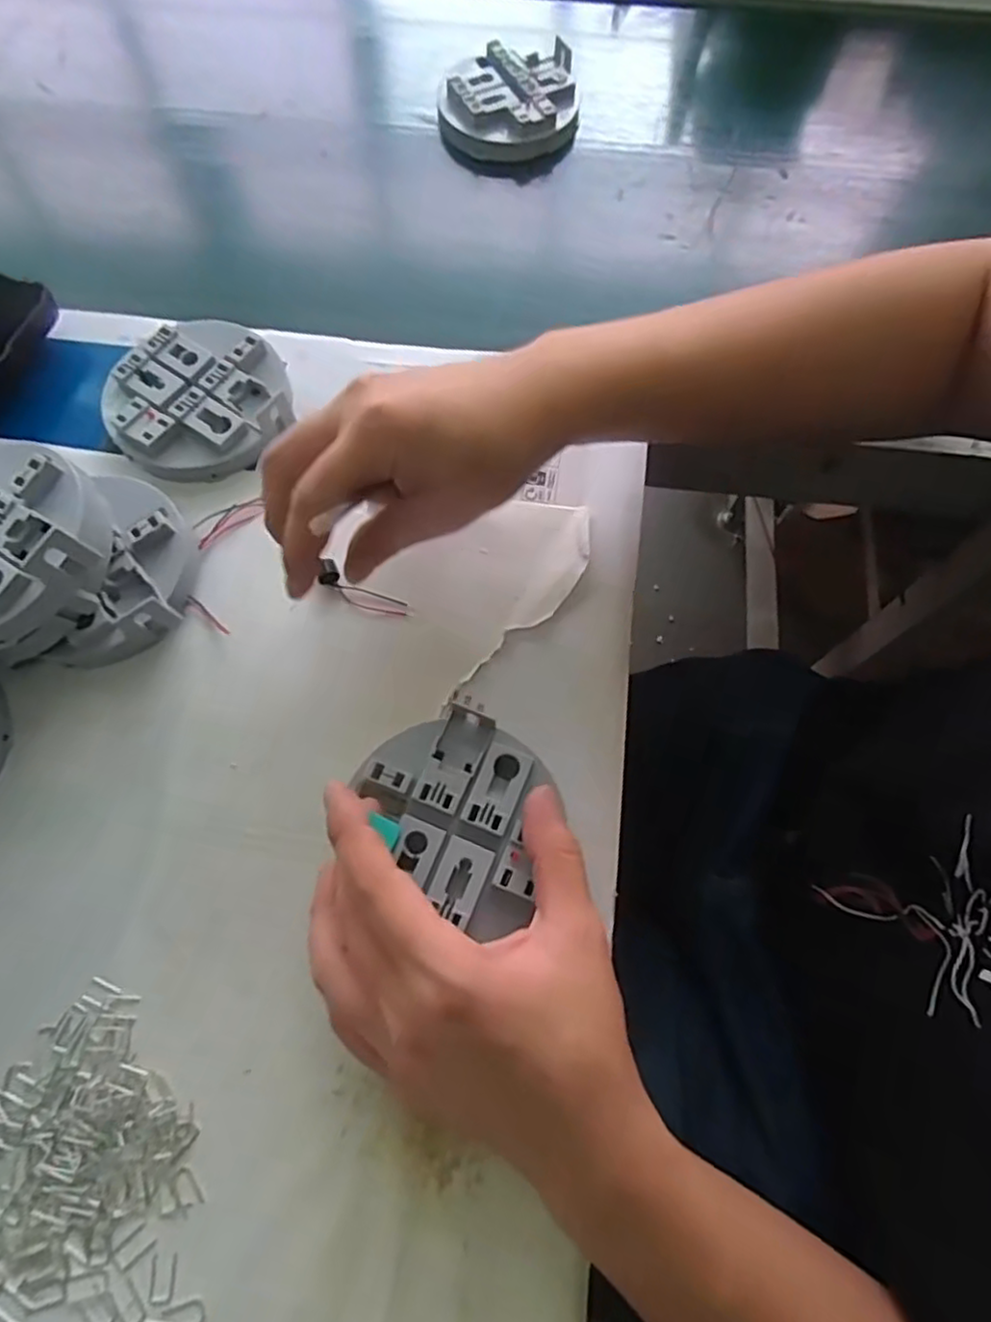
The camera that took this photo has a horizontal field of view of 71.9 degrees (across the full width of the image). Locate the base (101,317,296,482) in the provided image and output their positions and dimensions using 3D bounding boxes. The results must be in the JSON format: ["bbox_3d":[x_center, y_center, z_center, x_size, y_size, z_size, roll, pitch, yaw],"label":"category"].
[{"bbox_3d":[-0.173,-0.156,0.397,0.100,0.022,0.100,0,69,-1],"label":"base"}]

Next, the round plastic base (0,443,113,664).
[{"bbox_3d":[-0.232,-0.054,0.325,0.096,0.040,0.098,-2,72,5],"label":"round plastic base"}]

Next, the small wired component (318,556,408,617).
[{"bbox_3d":[-0.072,-0.036,0.363,0.051,0.005,0.015,29,71,3],"label":"small wired component"}]

